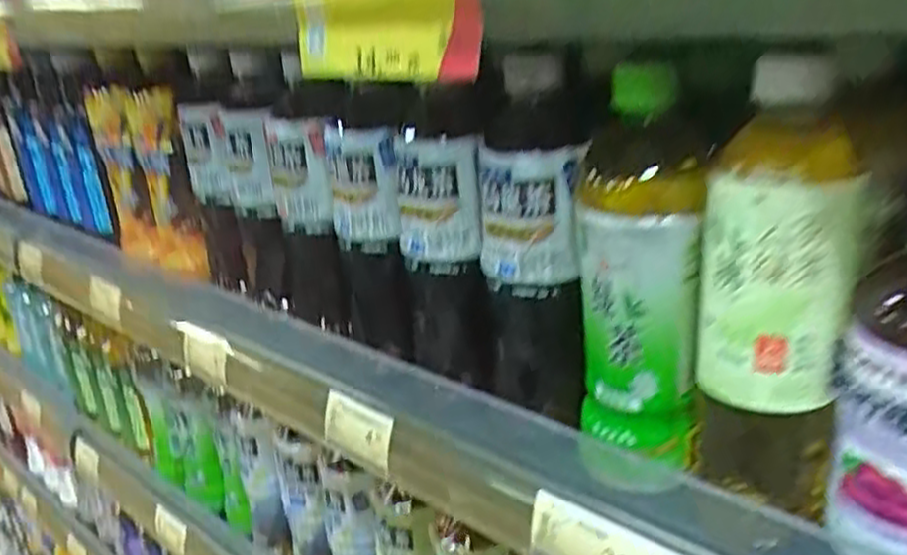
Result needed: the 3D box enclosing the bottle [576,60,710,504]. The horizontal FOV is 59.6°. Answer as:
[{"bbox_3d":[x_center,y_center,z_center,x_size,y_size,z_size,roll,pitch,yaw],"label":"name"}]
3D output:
[{"bbox_3d":[0.089,0.005,0.385,0.058,0.196,0.055,2,24,16],"label":"bottle"}]

